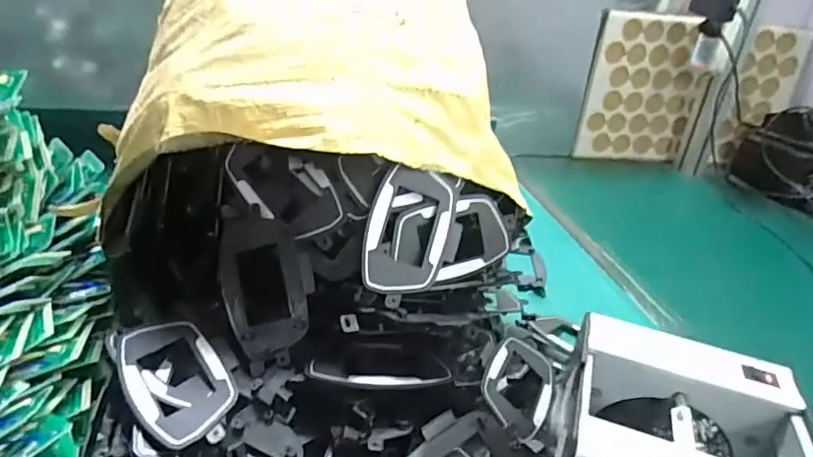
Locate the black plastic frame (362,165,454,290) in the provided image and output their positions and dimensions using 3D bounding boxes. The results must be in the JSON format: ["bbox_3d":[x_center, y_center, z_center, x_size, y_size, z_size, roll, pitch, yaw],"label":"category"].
[{"bbox_3d":[0.001,0.002,0.405,0.060,0.095,0.009,19,-12,-15],"label":"black plastic frame"}]

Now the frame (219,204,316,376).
[{"bbox_3d":[-0.100,0.039,0.397,0.068,0.115,0.010,-20,-9,10],"label":"frame"}]

